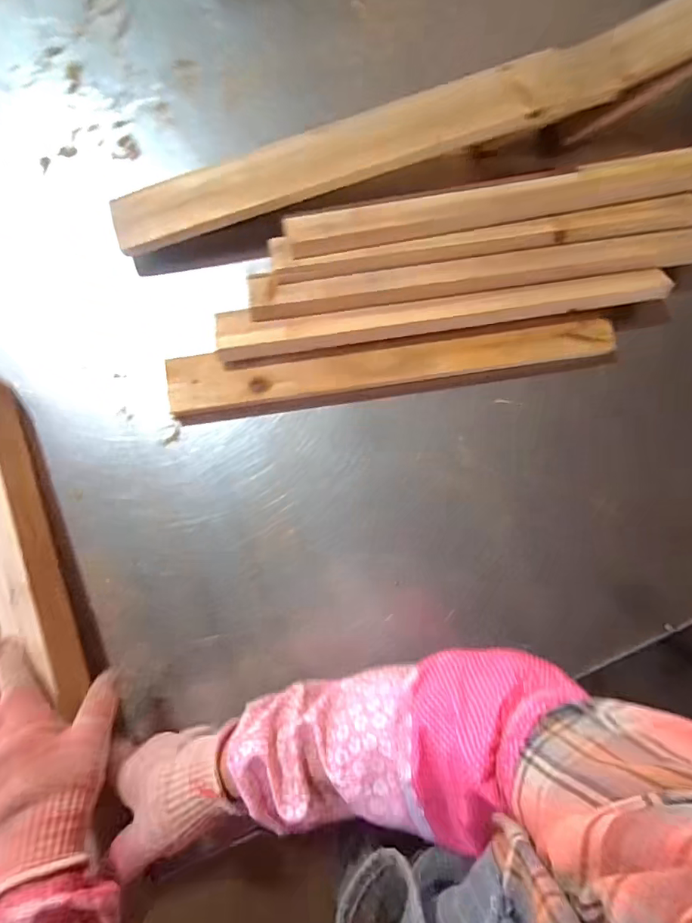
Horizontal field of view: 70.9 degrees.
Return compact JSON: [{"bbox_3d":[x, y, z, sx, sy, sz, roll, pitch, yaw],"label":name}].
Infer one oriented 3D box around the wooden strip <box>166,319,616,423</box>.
[{"bbox_3d":[0.055,-0.107,0.526,0.473,0.041,0.055,-9,83,-6],"label":"wooden strip"}]

